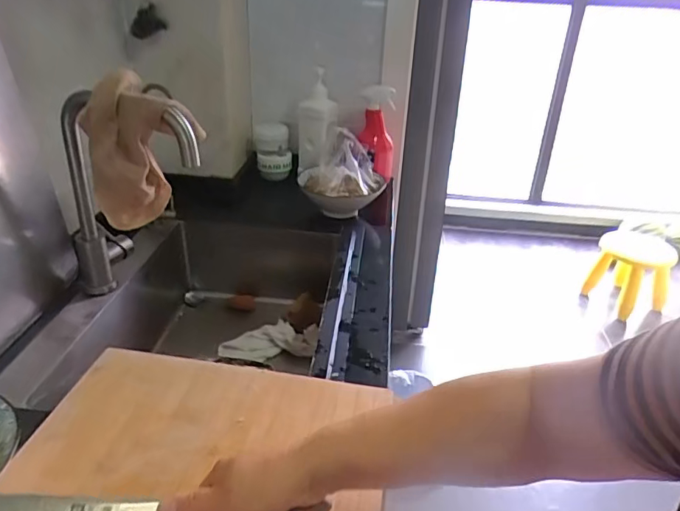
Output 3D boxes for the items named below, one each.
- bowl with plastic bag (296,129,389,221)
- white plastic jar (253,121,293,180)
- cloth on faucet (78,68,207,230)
[{"bbox_3d":[0.010,-0.167,1.141,0.177,0.166,0.165,3,29,-1],"label":"bowl with plastic bag"},{"bbox_3d":[-0.166,-0.253,1.286,0.087,0.141,0.096,-1,30,-8],"label":"white plastic jar"},{"bbox_3d":[-0.261,-0.135,0.704,0.135,0.193,0.074,9,30,11],"label":"cloth on faucet"}]

